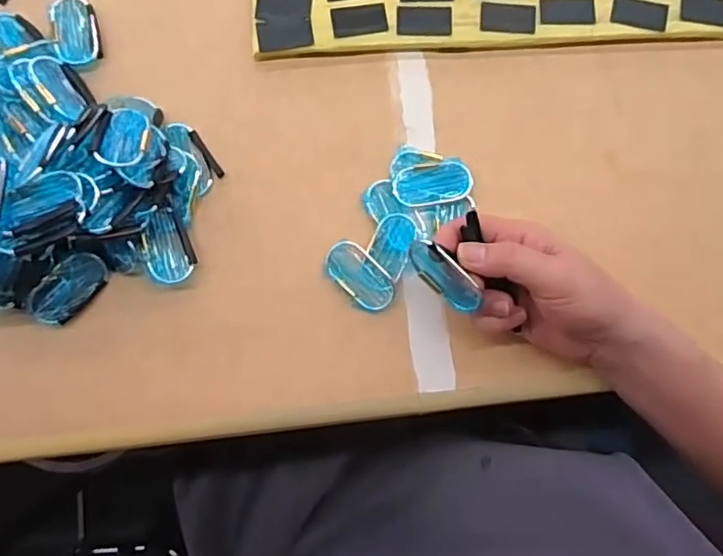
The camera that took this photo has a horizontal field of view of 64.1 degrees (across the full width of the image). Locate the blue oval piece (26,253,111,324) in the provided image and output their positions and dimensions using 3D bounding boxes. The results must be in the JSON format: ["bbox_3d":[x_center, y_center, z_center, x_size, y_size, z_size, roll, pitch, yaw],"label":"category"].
[{"bbox_3d":[-0.209,0.007,0.412,0.033,0.004,0.057,46,73,-18],"label":"blue oval piece"}]

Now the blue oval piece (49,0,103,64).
[{"bbox_3d":[-0.222,-0.191,0.447,0.034,0.006,0.060,-14,80,-15],"label":"blue oval piece"}]

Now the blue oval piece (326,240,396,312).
[{"bbox_3d":[-0.001,-0.001,0.423,0.031,0.008,0.057,-41,86,-5],"label":"blue oval piece"}]

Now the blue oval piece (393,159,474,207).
[{"bbox_3d":[0.054,-0.071,0.431,0.058,0.004,0.031,-12,90,-2],"label":"blue oval piece"}]

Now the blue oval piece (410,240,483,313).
[{"bbox_3d":[0.053,-0.002,0.365,0.053,0.029,0.007,46,53,4],"label":"blue oval piece"}]

